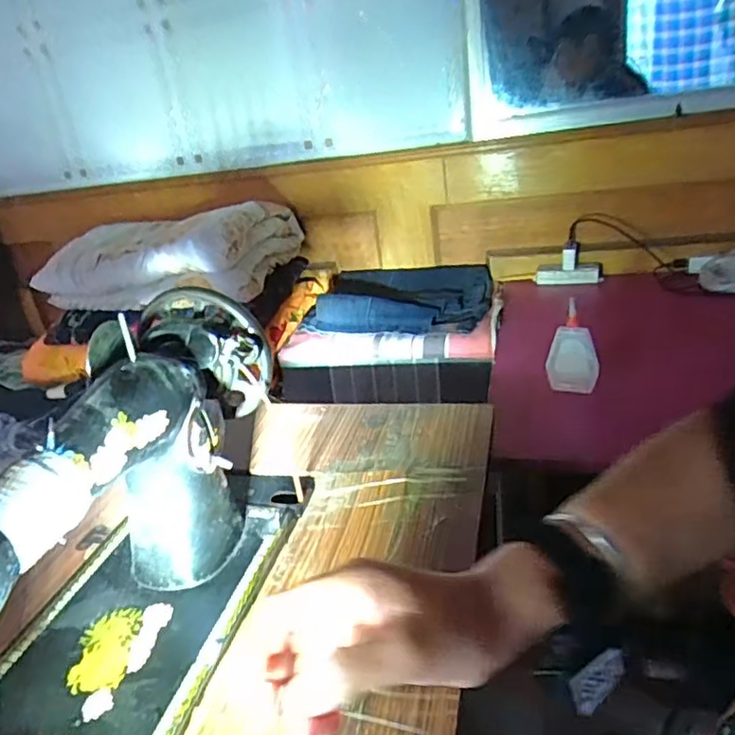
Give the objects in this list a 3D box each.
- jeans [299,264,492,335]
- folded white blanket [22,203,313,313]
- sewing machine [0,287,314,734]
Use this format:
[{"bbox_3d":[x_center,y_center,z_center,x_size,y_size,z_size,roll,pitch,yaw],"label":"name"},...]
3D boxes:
[{"bbox_3d":[0.070,-0.148,1.175,0.333,0.047,0.292,2,26,19],"label":"jeans"},{"bbox_3d":[-0.387,-0.232,1.204,0.419,0.146,0.301,1,26,18],"label":"folded white blanket"},{"bbox_3d":[-0.198,0.120,0.424,0.164,0.202,0.402,0,25,16],"label":"sewing machine"}]

